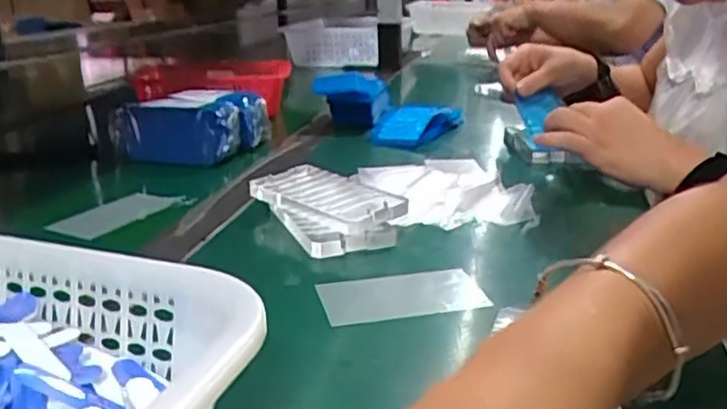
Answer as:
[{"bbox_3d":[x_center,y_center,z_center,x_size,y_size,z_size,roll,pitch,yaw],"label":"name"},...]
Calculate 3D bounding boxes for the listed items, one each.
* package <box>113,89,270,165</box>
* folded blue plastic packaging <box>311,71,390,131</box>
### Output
[{"bbox_3d":[-0.196,-0.090,0.766,0.170,0.067,0.092,-3,20,-10],"label":"package"},{"bbox_3d":[-0.014,-0.147,0.927,0.087,0.057,0.118,8,21,20],"label":"folded blue plastic packaging"}]

